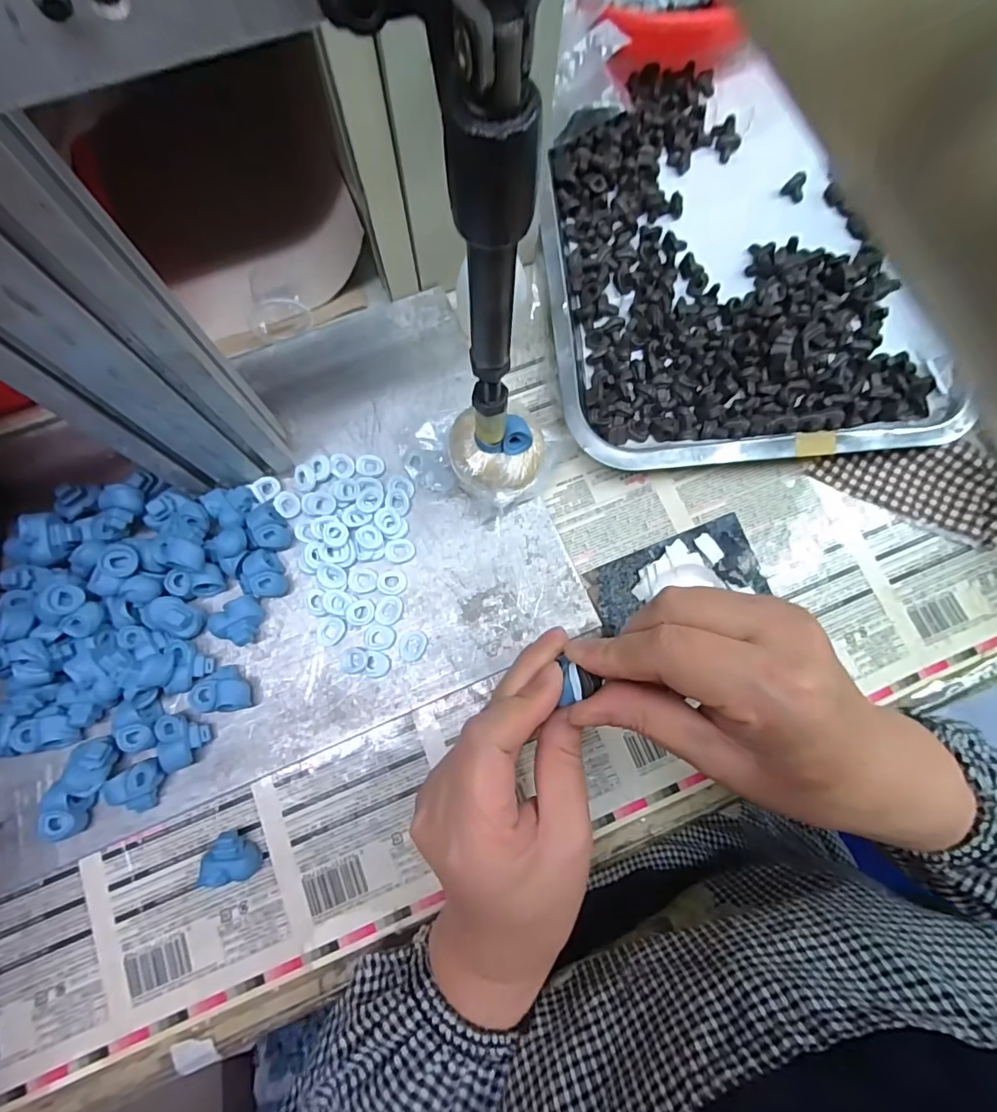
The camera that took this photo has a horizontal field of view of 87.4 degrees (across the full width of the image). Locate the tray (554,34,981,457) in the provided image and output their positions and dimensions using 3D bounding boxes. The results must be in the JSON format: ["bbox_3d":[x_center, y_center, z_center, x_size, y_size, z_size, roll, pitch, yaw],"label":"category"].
[{"bbox_3d":[0.154,-0.212,0.355,0.237,0.025,0.312,-6,78,-3],"label":"tray"}]

